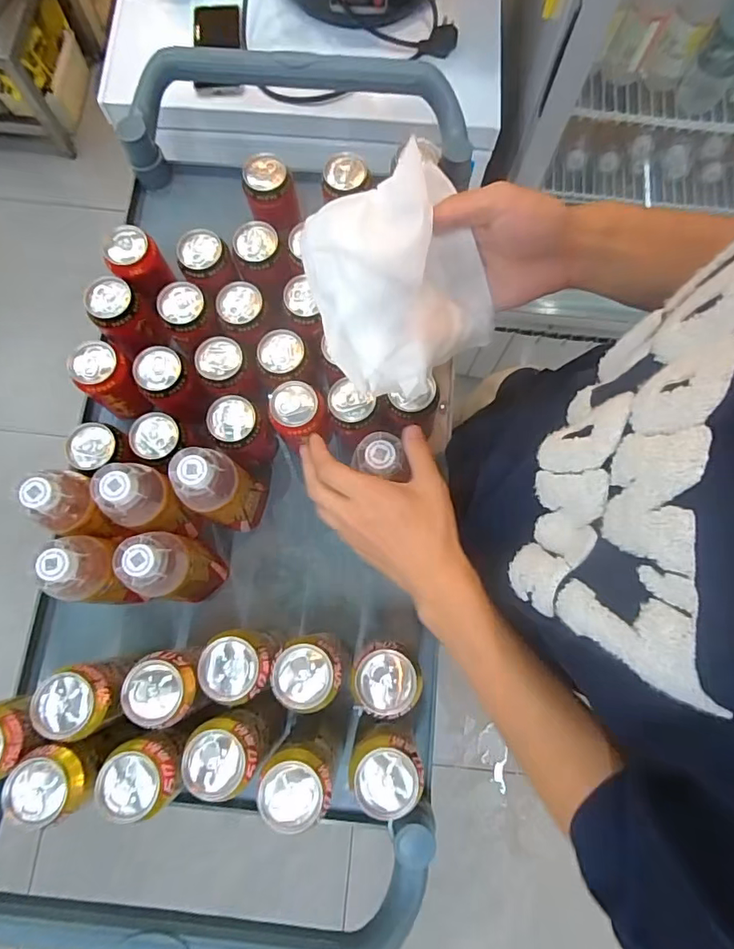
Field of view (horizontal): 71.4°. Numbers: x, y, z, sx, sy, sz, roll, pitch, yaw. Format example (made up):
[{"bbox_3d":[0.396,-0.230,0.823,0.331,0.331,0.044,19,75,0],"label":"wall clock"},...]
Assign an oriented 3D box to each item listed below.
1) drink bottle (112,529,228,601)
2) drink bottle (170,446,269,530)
[{"bbox_3d":[-0.200,0.101,0.543,0.057,0.167,0.065,-1,77,-1],"label":"drink bottle"},{"bbox_3d":[-0.159,0.019,0.567,0.058,0.168,0.063,0,77,-1],"label":"drink bottle"}]

